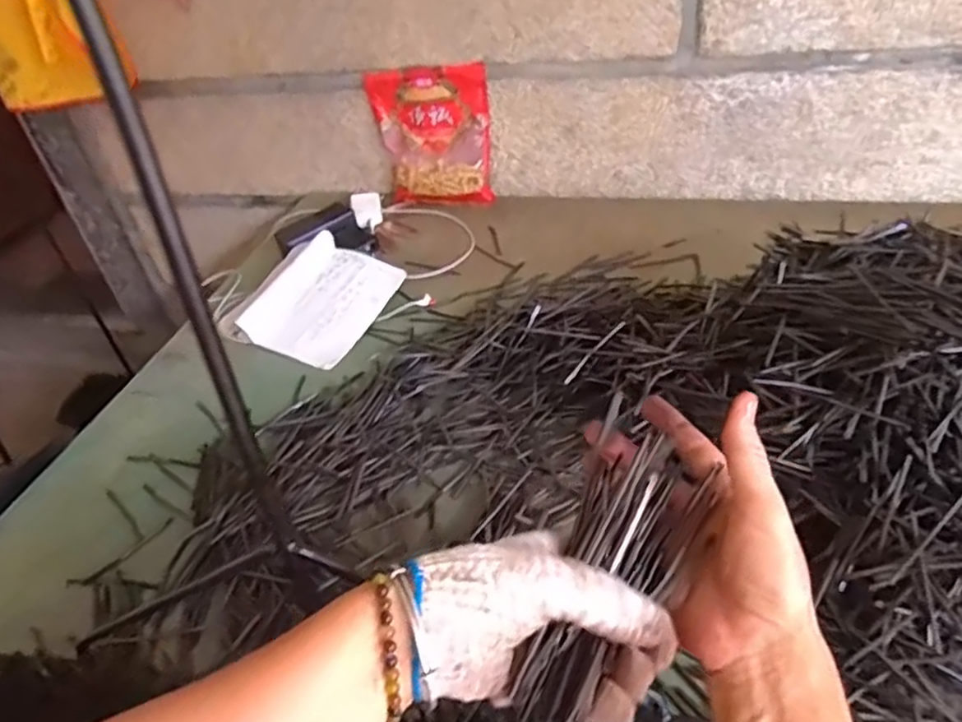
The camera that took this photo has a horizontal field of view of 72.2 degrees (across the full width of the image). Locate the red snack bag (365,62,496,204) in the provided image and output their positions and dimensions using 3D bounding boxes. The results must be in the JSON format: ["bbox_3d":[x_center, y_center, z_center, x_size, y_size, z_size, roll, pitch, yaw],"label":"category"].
[{"bbox_3d":[-0.088,-0.382,1.139,0.207,0.213,0.068,1,39,10],"label":"red snack bag"}]

